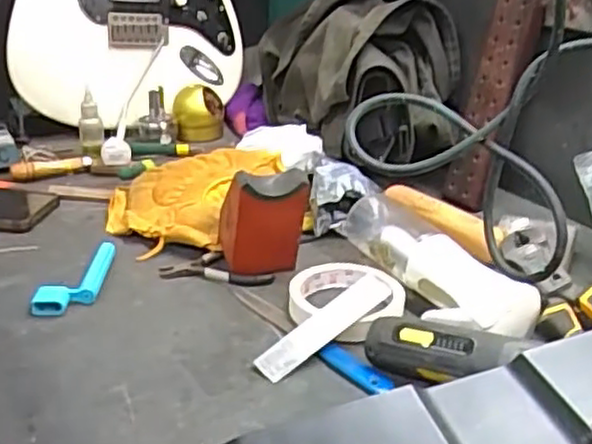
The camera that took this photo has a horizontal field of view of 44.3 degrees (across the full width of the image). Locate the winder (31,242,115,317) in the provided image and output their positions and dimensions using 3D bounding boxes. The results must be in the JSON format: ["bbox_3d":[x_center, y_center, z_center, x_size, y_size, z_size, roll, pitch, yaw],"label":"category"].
[{"bbox_3d":[-0.187,0.047,0.627,0.042,0.022,0.101,0,24,4],"label":"winder"}]

